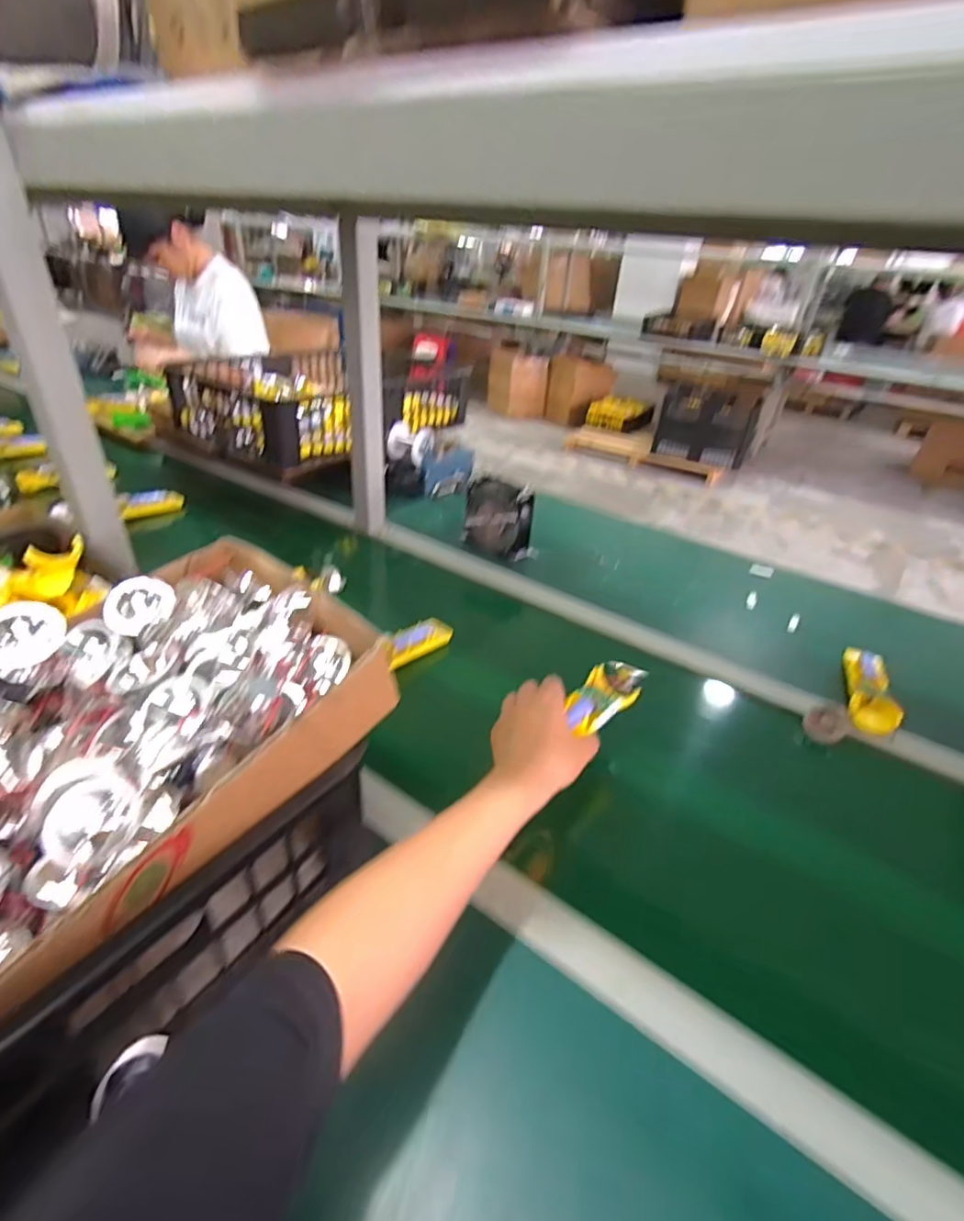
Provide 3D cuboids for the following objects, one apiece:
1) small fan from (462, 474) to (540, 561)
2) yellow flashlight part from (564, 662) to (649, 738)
[{"bbox_3d":[0.029,-0.166,1.022,0.131,0.120,0.040,22,37,24],"label":"small fan"},{"bbox_3d":[0.130,0.087,0.600,0.049,0.024,0.130,24,27,26],"label":"yellow flashlight part"}]

